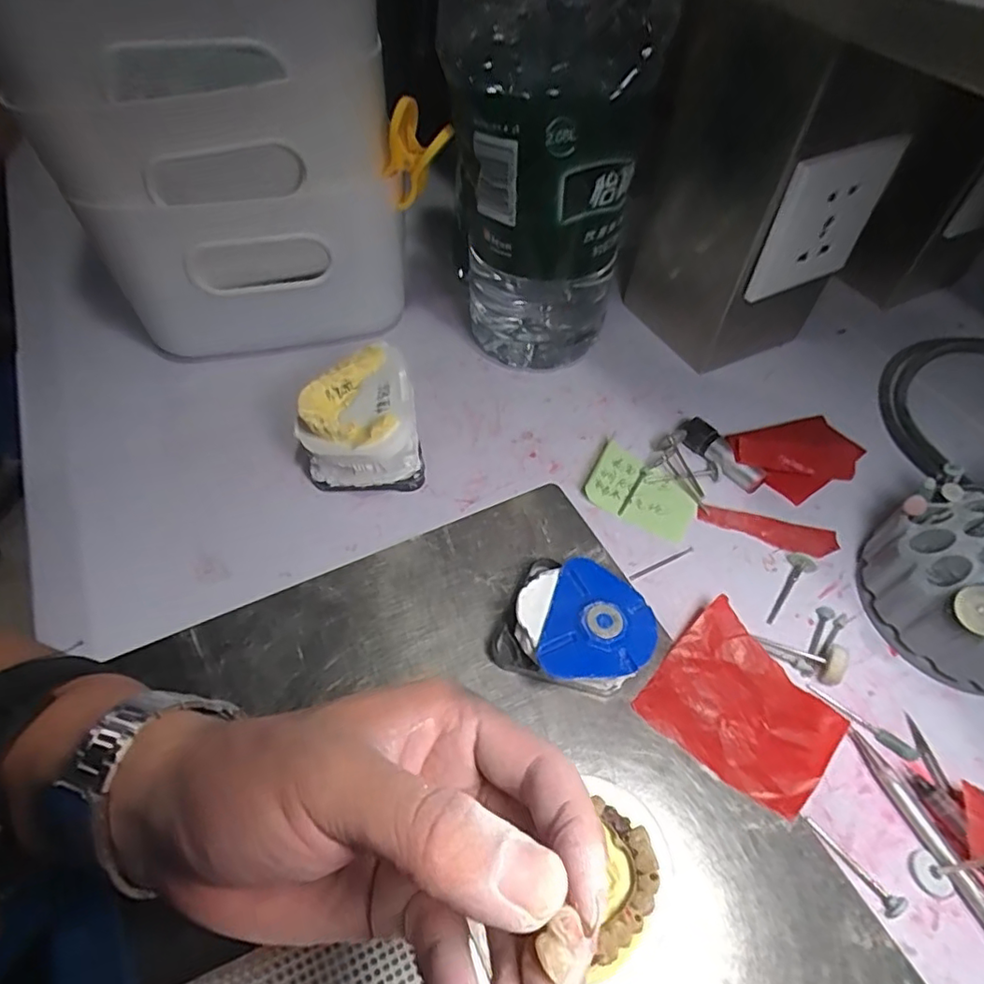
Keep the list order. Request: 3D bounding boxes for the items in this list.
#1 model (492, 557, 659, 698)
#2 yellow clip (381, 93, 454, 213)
[{"bbox_3d":[0.043,0.069,0.295,0.070,0.031,0.063,24,56,16],"label":"model"},{"bbox_3d":[-0.043,-0.203,0.353,0.034,0.057,0.035,24,56,16],"label":"yellow clip"}]

